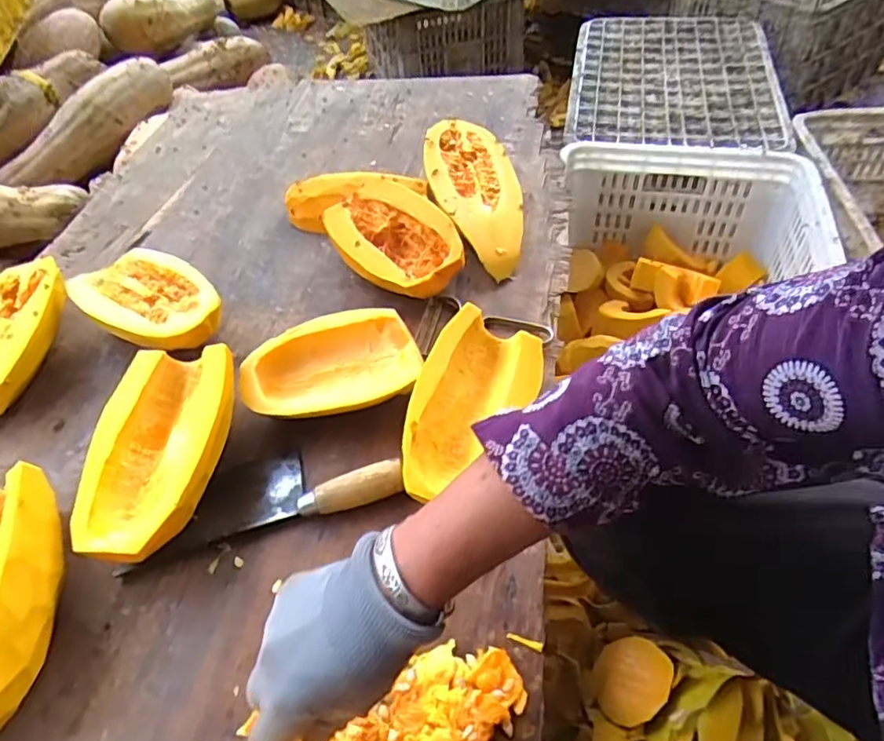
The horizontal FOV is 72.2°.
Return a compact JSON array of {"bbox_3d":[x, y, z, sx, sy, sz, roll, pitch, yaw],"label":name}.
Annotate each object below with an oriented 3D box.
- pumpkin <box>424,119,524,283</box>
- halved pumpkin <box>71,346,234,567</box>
[{"bbox_3d":[0.043,-0.230,0.787,0.120,0.062,0.268,-6,51,0],"label":"pumpkin"},{"bbox_3d":[-0.260,0.078,0.568,0.135,0.073,0.217,-4,51,1],"label":"halved pumpkin"}]

